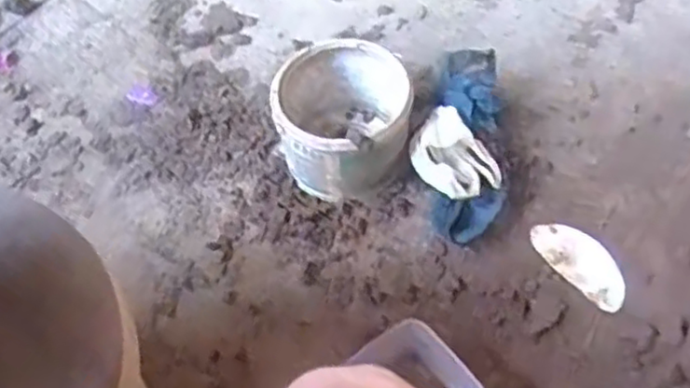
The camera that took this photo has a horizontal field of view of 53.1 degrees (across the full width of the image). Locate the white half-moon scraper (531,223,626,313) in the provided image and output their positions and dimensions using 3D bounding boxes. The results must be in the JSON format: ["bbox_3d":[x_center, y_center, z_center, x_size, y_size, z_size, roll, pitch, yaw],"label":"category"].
[{"bbox_3d":[0.300,0.084,0.870,0.068,0.009,0.140,-29,61,-13],"label":"white half-moon scraper"}]

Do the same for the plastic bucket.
[{"bbox_3d":[-0.002,-0.103,0.935,0.170,0.131,0.196,-1,58,4],"label":"plastic bucket"}]

